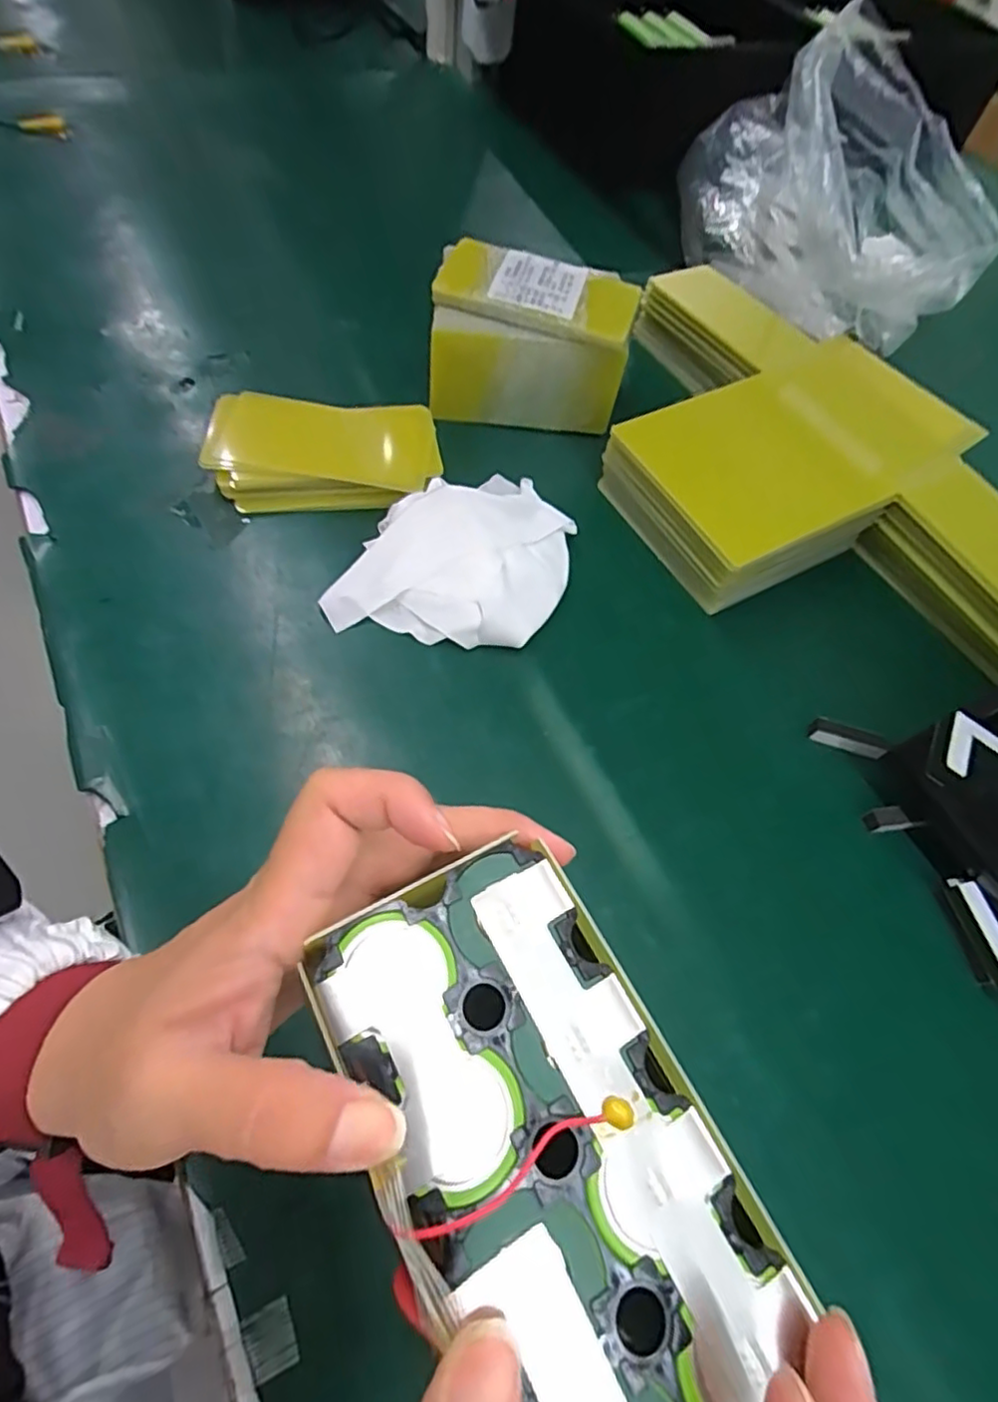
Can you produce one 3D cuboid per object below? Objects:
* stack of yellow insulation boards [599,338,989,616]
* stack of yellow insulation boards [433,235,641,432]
[{"bbox_3d":[0.207,-0.172,0.446,0.239,0.056,0.136,-25,67,-20],"label":"stack of yellow insulation boards"},{"bbox_3d":[0.022,-0.267,0.471,0.139,0.089,0.091,6,61,-3],"label":"stack of yellow insulation boards"}]

